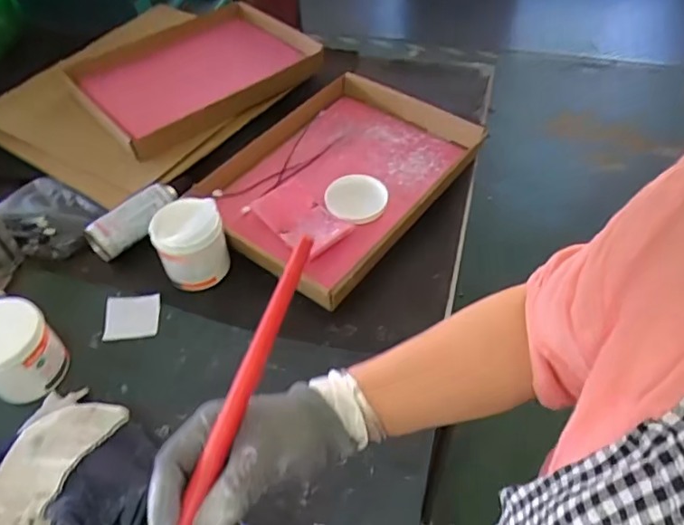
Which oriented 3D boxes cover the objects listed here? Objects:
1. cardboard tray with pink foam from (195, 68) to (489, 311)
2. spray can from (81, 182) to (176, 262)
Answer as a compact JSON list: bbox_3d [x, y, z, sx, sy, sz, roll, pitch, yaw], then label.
[{"bbox_3d":[-0.012,-0.159,0.918,0.354,0.083,0.431,33,58,26],"label":"cardboard tray with pink foam"},{"bbox_3d":[-0.321,-0.068,0.842,0.151,0.050,0.055,-44,60,-13],"label":"spray can"}]

